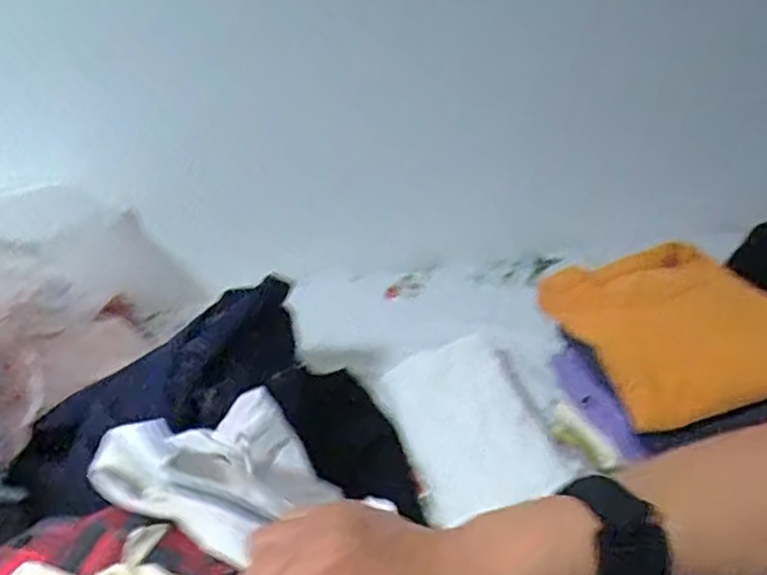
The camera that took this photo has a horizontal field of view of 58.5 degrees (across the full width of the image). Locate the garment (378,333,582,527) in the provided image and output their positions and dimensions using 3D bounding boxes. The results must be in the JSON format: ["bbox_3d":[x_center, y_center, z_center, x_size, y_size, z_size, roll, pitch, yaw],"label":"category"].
[{"bbox_3d":[0.097,0.149,0.751,0.153,0.048,0.232,-16,32,-12],"label":"garment"}]

